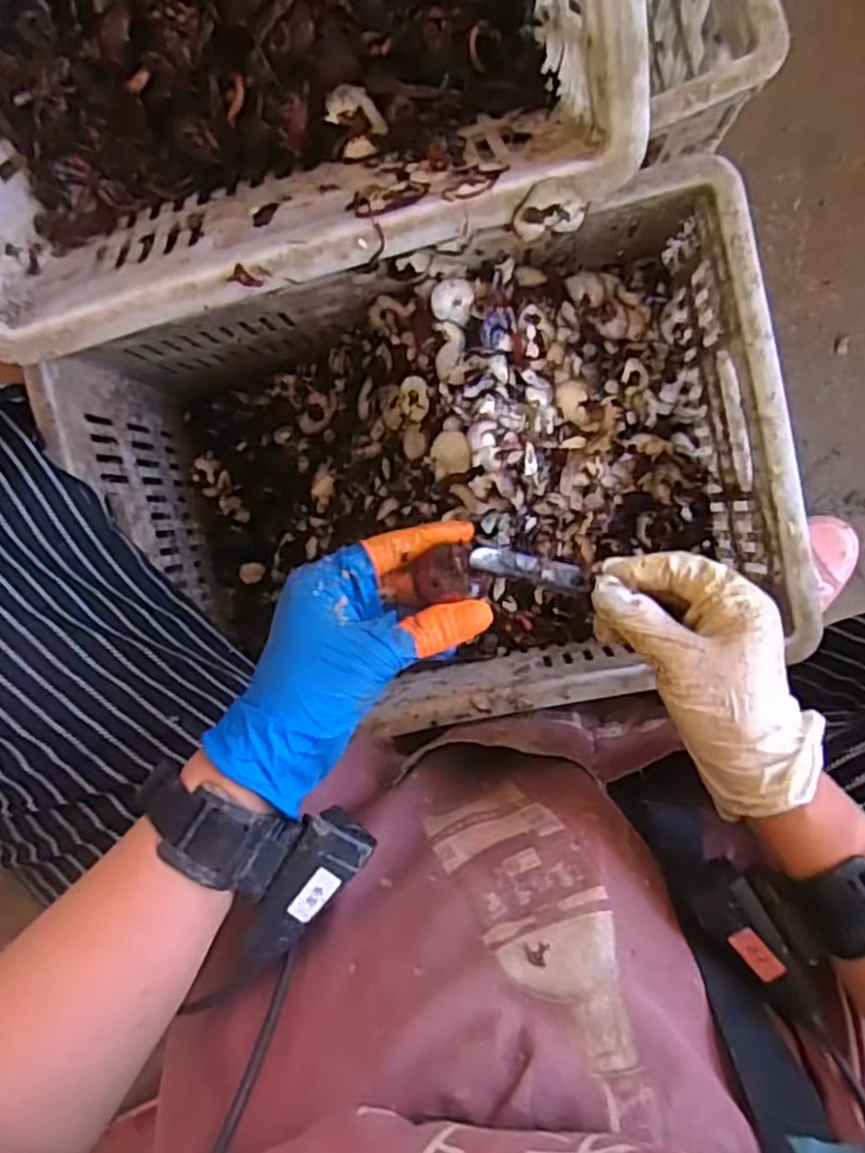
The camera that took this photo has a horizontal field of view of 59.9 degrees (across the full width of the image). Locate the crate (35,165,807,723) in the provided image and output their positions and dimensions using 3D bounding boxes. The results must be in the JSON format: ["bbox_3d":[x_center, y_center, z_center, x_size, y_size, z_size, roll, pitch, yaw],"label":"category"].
[{"bbox_3d":[0.000,-0.060,0.568,0.449,0.203,0.293,-13,94,5],"label":"crate"}]

